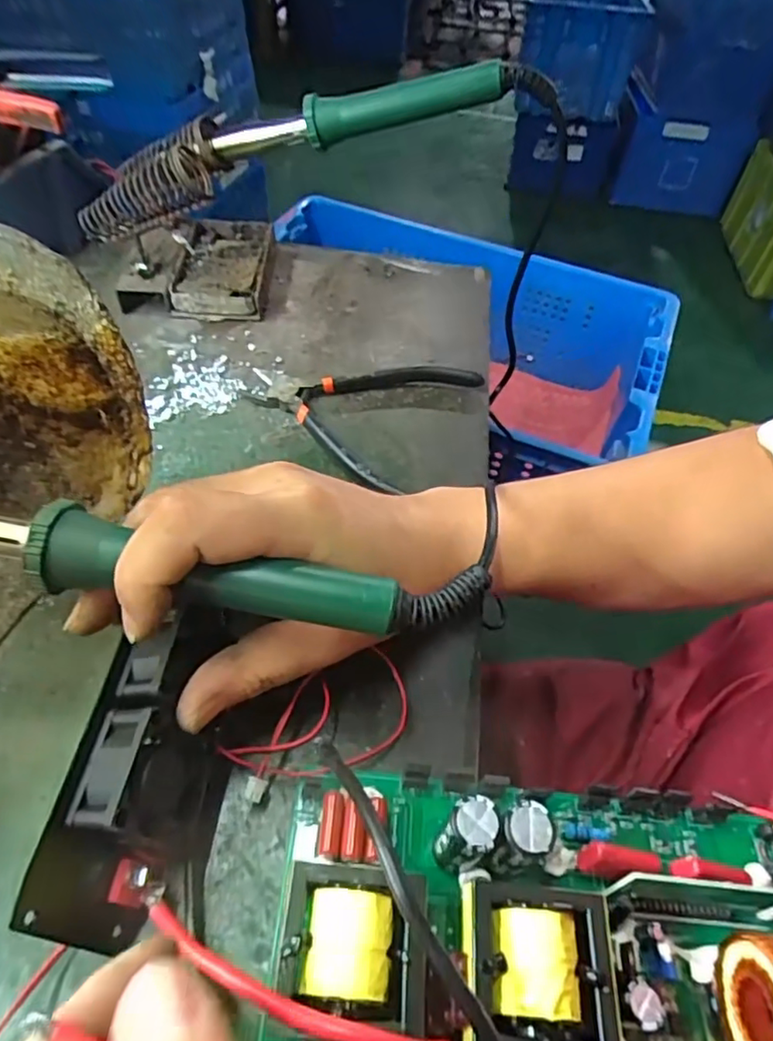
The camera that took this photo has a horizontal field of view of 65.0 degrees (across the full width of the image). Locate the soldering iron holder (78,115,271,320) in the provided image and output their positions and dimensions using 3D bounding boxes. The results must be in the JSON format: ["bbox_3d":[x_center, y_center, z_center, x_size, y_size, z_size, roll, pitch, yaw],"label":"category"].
[{"bbox_3d":[-0.147,-0.220,0.439,0.115,0.094,0.114,2,51,-3],"label":"soldering iron holder"}]

